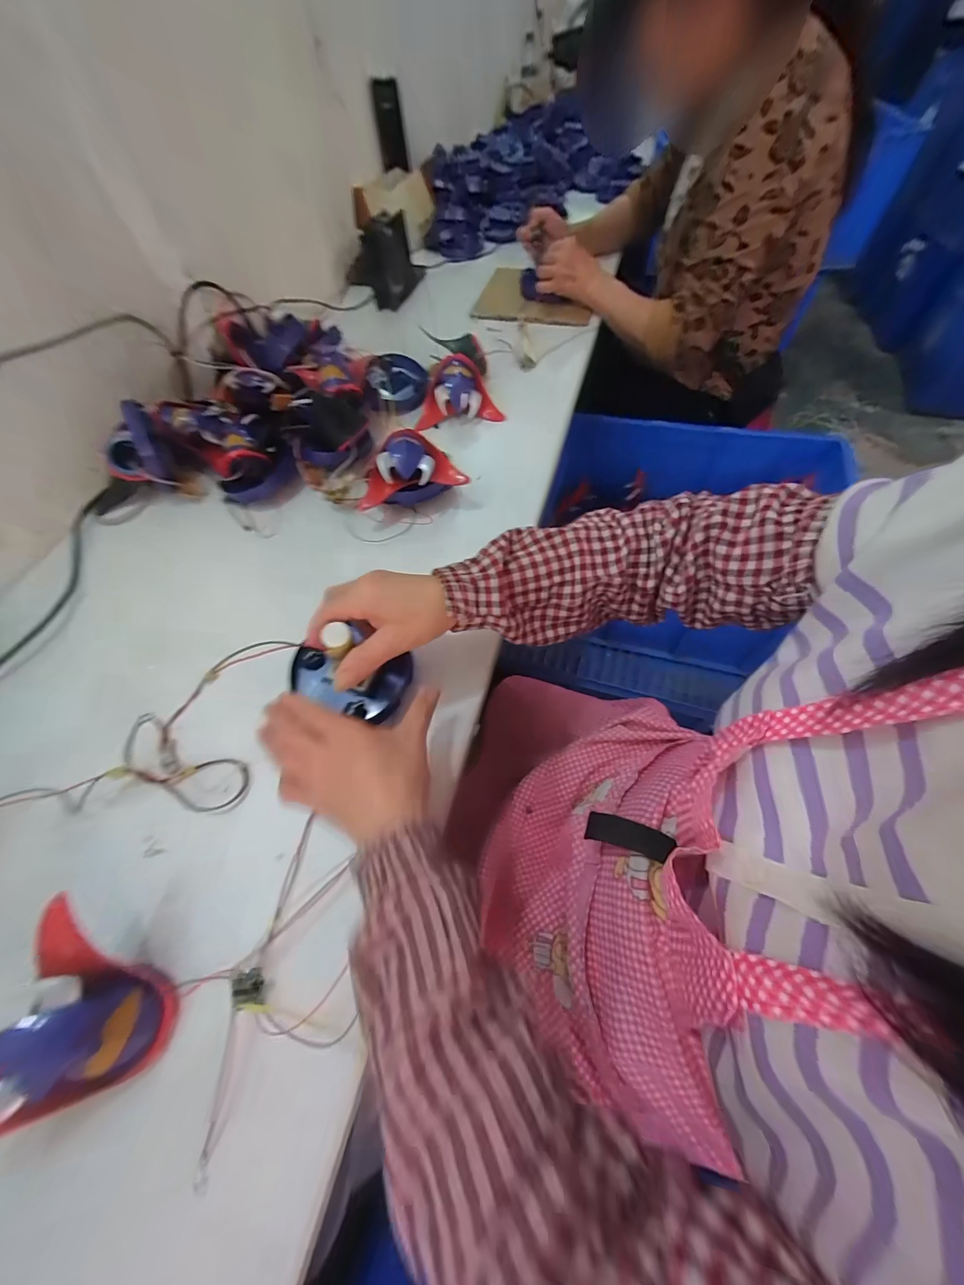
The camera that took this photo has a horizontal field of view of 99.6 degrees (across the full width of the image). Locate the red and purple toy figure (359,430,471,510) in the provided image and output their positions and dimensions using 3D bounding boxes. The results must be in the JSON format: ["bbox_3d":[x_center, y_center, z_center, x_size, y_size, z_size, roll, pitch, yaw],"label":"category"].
[{"bbox_3d":[-0.087,-0.208,0.496,0.124,0.066,0.069,-9,60,-1],"label":"red and purple toy figure"}]

